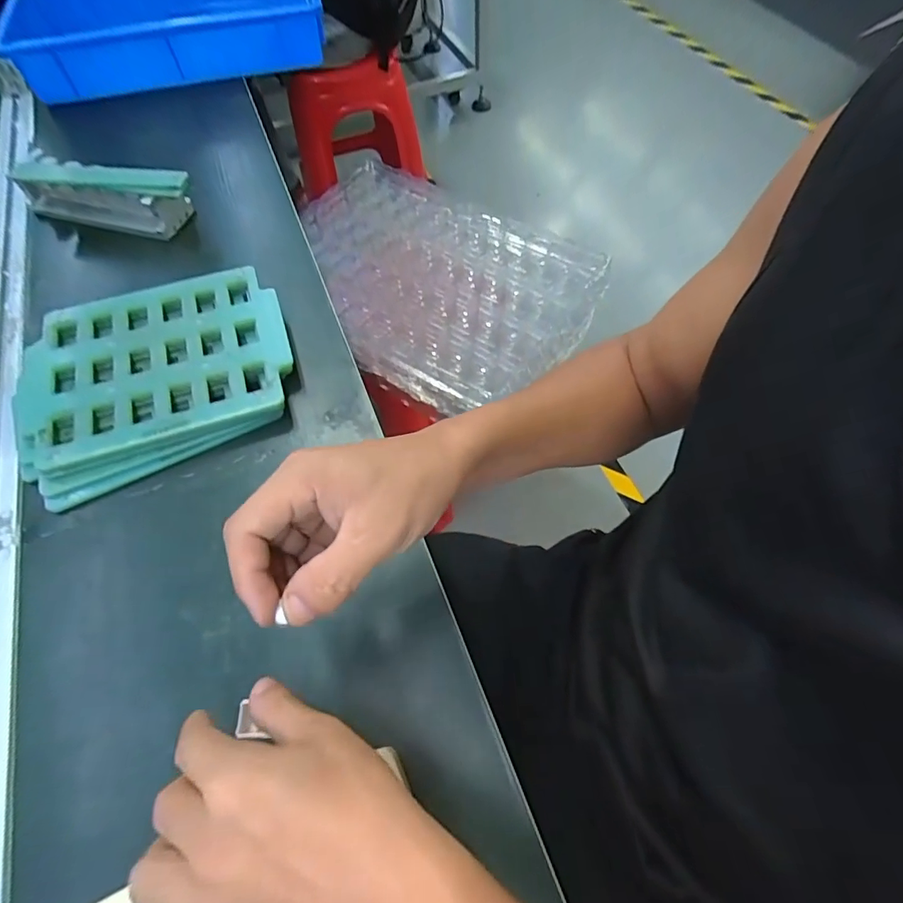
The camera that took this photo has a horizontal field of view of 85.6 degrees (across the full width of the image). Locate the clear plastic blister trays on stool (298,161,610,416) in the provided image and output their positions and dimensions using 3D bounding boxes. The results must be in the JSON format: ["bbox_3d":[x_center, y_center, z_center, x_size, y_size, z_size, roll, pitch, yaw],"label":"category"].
[{"bbox_3d":[-0.043,-0.290,0.789,0.518,0.053,0.364,32,66,17],"label":"clear plastic blister trays on stool"}]

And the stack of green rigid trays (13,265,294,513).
[{"bbox_3d":[-0.268,-0.073,0.445,0.232,0.029,0.189,-20,63,-10],"label":"stack of green rigid trays"}]

